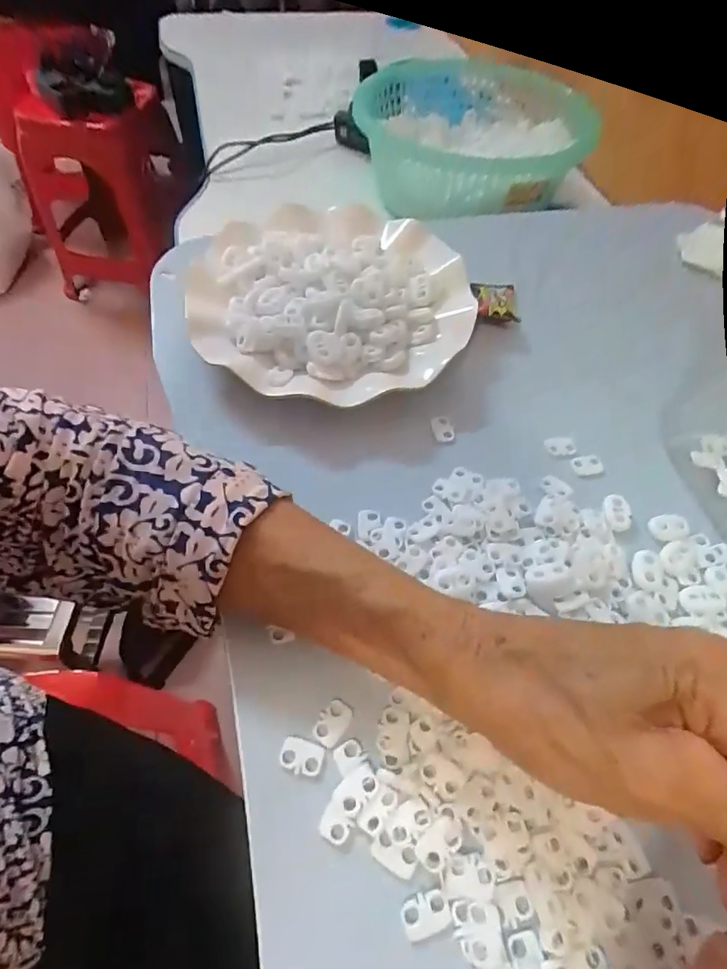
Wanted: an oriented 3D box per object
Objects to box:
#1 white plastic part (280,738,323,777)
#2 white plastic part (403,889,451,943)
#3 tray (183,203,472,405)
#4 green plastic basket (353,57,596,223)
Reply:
[{"bbox_3d":[-0.026,0.114,0.220,0.018,0.004,0.012,11,57,6],"label":"white plastic part"},{"bbox_3d":[0.023,0.158,0.193,0.017,0.004,0.013,-13,58,-9],"label":"white plastic part"},{"bbox_3d":[-0.021,-0.125,0.352,0.180,0.031,0.181,-13,58,-9],"label":"tray"},{"bbox_3d":[0.102,-0.358,0.534,0.193,0.072,0.234,-8,56,-6],"label":"green plastic basket"}]

